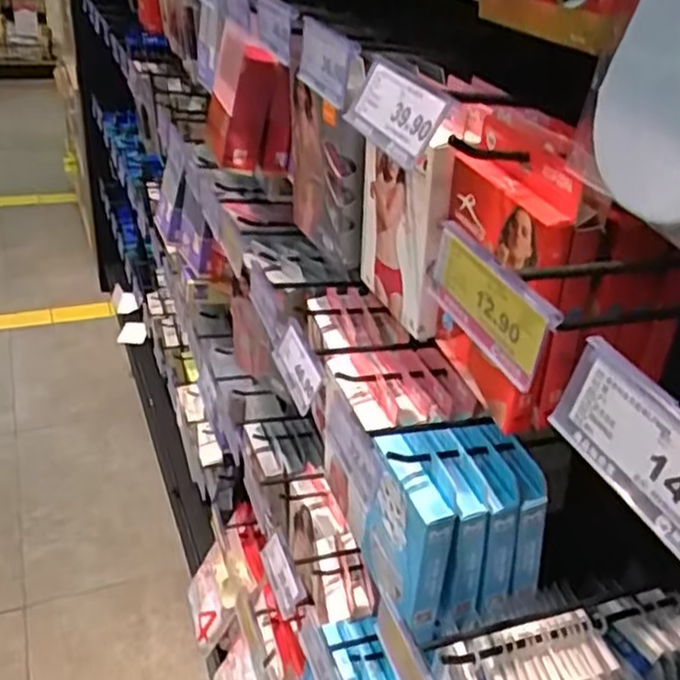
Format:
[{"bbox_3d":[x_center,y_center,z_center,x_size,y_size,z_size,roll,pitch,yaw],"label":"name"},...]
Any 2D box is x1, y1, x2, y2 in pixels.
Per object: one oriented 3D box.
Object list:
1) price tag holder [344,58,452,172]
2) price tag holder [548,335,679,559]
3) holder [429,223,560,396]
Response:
[{"bbox_3d":[0.032,-0.137,0.427,0.011,0.044,0.096,14,25,-33],"label":"price tag holder"},{"bbox_3d":[0.124,0.046,0.279,0.012,0.046,0.100,-8,36,-21],"label":"price tag holder"},{"bbox_3d":[0.077,-0.021,0.373,0.010,0.047,0.103,-7,36,-20],"label":"holder"}]

